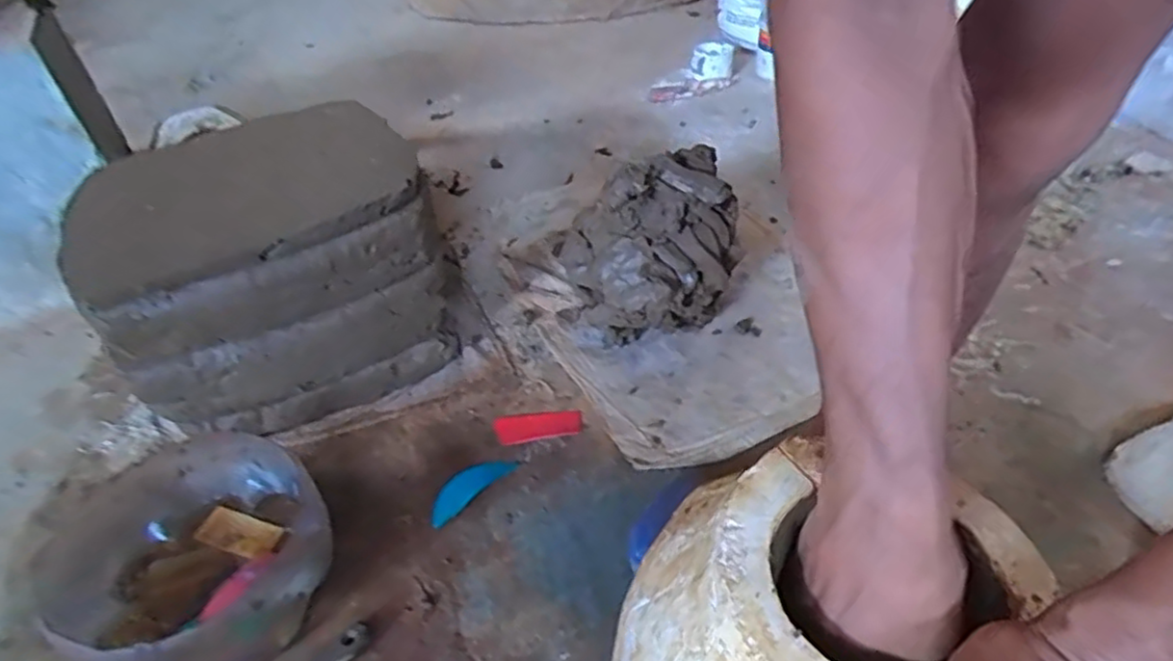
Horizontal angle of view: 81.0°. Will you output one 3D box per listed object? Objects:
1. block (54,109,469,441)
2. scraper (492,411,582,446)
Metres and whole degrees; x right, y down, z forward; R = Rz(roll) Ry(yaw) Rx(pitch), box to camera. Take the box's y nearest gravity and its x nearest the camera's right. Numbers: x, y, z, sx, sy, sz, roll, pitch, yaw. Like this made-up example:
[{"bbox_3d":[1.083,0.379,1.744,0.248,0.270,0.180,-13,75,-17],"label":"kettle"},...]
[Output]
[{"bbox_3d":[-0.415,-0.076,0.946,0.405,0.308,0.301,-20,43,-16],"label":"block"},{"bbox_3d":[-0.064,0.124,0.896,0.112,0.004,0.045,-8,41,-3],"label":"scraper"}]

